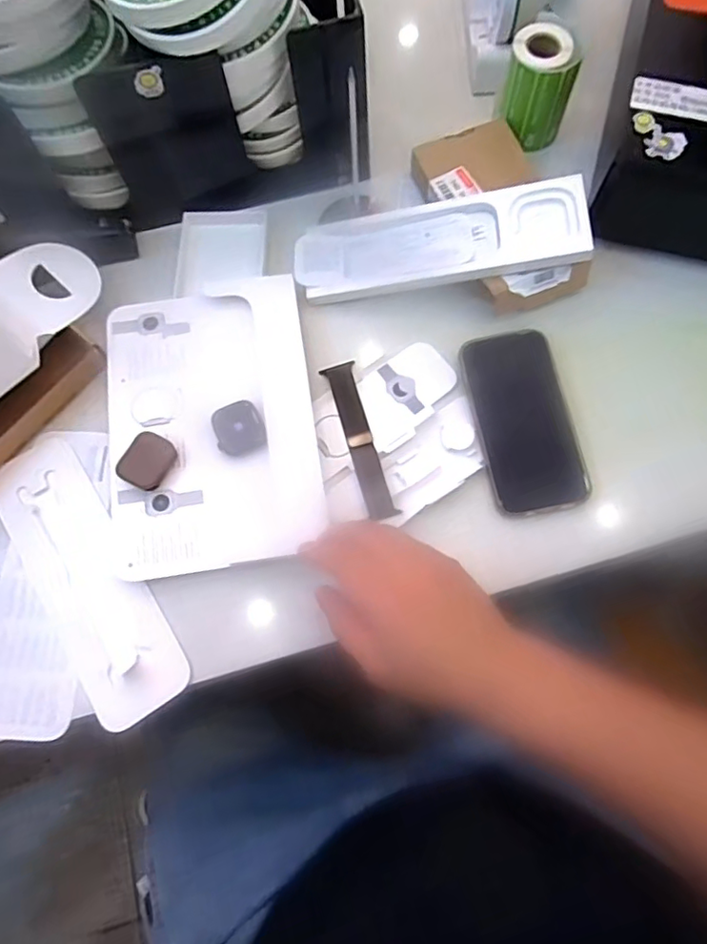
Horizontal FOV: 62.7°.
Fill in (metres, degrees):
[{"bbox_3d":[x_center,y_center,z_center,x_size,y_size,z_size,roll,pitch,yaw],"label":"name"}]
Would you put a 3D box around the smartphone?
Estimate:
[{"bbox_3d":[0.135,-0.042,0.463,0.072,0.014,0.151,-13,72,-3],"label":"smartphone"}]

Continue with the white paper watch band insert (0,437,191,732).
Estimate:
[{"bbox_3d":[-0.207,0.078,0.448,0.073,0.010,0.231,-33,76,-6],"label":"white paper watch band insert"}]

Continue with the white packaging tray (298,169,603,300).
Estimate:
[{"bbox_3d":[0.068,-0.195,0.486,0.235,0.019,0.079,-5,78,14],"label":"white packaging tray"}]

